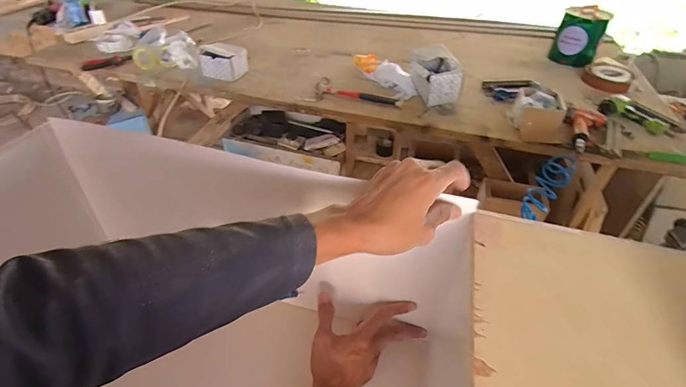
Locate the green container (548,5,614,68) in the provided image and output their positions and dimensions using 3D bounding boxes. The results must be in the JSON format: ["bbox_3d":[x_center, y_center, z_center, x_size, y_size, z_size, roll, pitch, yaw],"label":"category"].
[{"bbox_3d":[0.964,-0.643,1.538,0.173,0.195,0.147,23,44,23],"label":"green container"}]

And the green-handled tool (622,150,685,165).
[{"bbox_3d":[0.909,-0.113,1.091,0.169,0.030,0.034,12,40,11],"label":"green-handled tool"}]

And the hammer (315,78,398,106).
[{"bbox_3d":[0.052,-0.350,1.339,0.309,0.050,0.103,9,40,8],"label":"hammer"}]

